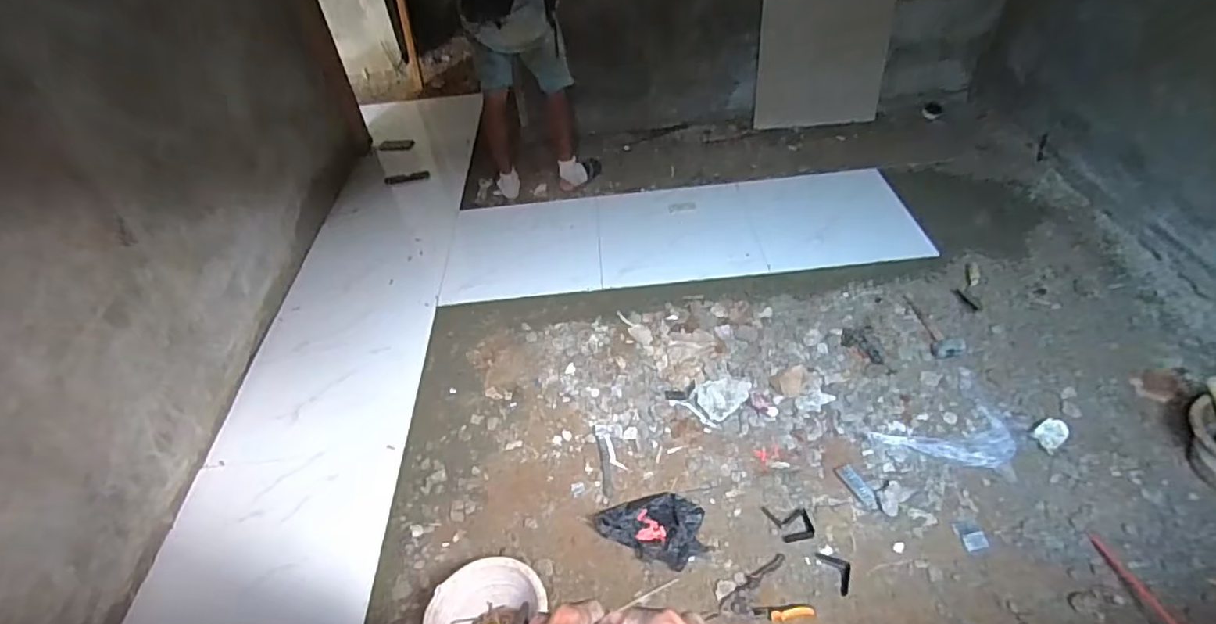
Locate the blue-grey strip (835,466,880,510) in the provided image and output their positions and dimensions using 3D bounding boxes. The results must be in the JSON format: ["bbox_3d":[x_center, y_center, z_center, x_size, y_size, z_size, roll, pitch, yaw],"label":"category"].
[{"bbox_3d":[0.655,0.456,1.551,0.044,0.012,0.135,-19,45,-12],"label":"blue-grey strip"}]

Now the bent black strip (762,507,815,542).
[{"bbox_3d":[0.450,0.528,1.474,0.115,0.006,0.088,-1,46,5],"label":"bent black strip"}]

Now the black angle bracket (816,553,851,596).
[{"bbox_3d":[0.542,0.605,1.393,0.054,0.031,0.110,-16,47,-10],"label":"black angle bracket"}]

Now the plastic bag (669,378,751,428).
[{"bbox_3d":[0.323,0.255,1.777,0.209,0.021,0.142,-33,50,-24],"label":"plastic bag"}]

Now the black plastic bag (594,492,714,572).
[{"bbox_3d":[0.121,0.540,1.523,0.284,0.027,0.188,20,51,25],"label":"black plastic bag"}]

